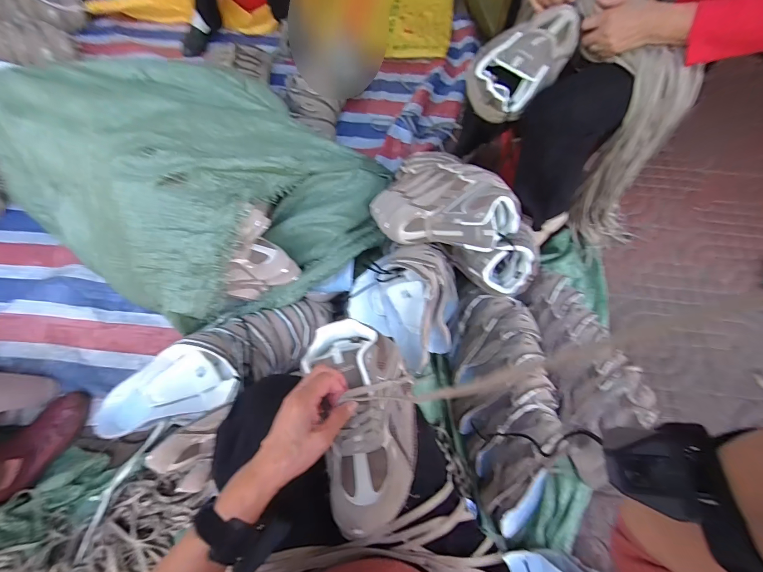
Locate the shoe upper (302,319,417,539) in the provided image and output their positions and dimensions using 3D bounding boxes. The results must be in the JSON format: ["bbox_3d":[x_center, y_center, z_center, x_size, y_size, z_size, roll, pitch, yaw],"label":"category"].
[{"bbox_3d":[-0.025,0.172,0.435,0.137,0.067,0.264,-8,67,-4],"label":"shoe upper"}]

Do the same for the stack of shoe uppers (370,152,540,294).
[{"bbox_3d":[0.151,-0.136,0.691,0.227,0.205,0.383,-35,71,-15],"label":"stack of shoe uppers"}]

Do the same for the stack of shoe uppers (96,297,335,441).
[{"bbox_3d":[-0.331,0.162,0.710,0.478,0.099,0.165,-28,69,-12],"label":"stack of shoe uppers"}]

